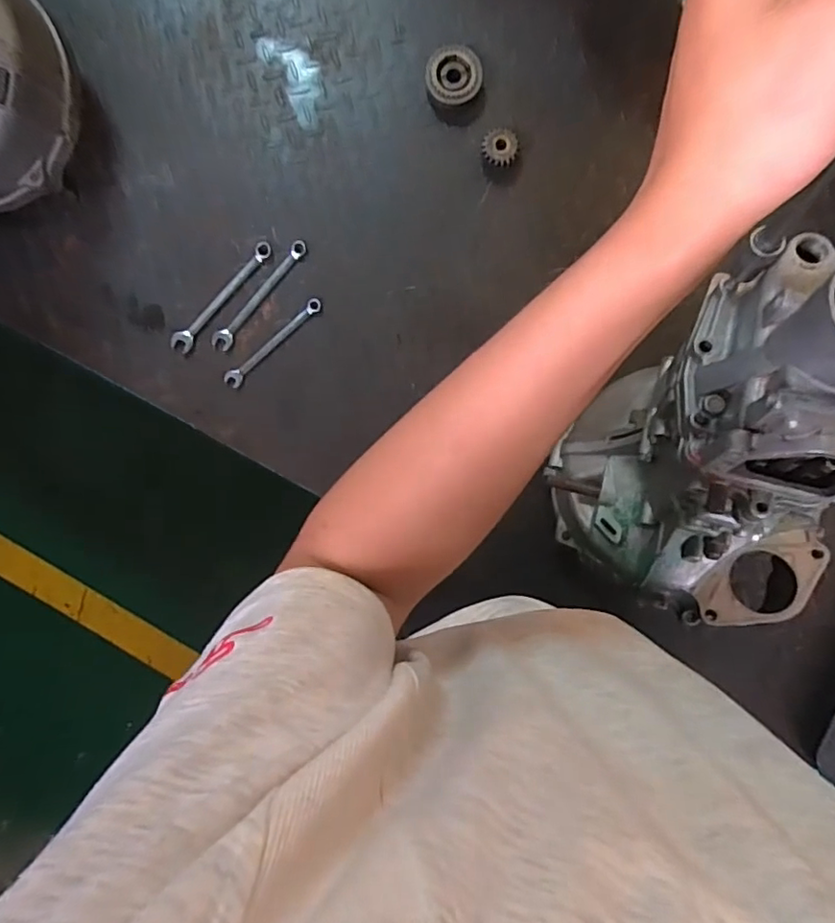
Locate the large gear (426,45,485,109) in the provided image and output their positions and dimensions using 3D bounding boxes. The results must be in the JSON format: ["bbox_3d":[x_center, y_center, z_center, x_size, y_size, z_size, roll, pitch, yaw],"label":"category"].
[{"bbox_3d":[0.047,-0.487,0.721,0.069,0.020,0.069,1,89,1],"label":"large gear"}]

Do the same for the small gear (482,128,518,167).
[{"bbox_3d":[0.103,-0.393,0.712,0.043,0.016,0.039,18,89,1],"label":"small gear"}]

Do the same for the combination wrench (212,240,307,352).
[{"bbox_3d":[-0.202,-0.214,0.739,0.025,0.010,0.174,41,90,2],"label":"combination wrench"}]

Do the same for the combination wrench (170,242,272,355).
[{"bbox_3d":[-0.248,-0.210,0.722,0.026,0.009,0.173,40,90,2],"label":"combination wrench"}]

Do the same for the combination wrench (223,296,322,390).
[{"bbox_3d":[-0.182,-0.151,0.727,0.154,0.009,0.020,-42,88,0],"label":"combination wrench"}]

